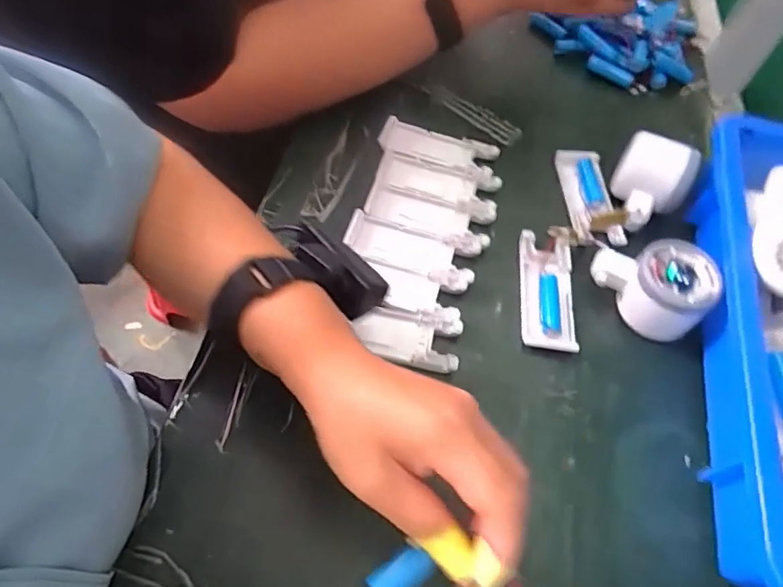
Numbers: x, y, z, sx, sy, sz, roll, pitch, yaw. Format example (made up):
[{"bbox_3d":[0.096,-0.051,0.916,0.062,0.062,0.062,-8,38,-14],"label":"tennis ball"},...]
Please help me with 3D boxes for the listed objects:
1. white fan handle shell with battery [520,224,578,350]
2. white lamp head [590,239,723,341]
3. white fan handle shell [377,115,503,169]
[{"bbox_3d":[0.123,-0.005,0.422,0.042,0.015,0.106,9,58,1],"label":"white fan handle shell with battery"},{"bbox_3d":[0.200,-0.010,0.410,0.085,0.048,0.062,36,62,17],"label":"white lamp head"},{"bbox_3d":[0.044,-0.137,0.497,0.107,0.011,0.037,15,58,5],"label":"white fan handle shell"}]

